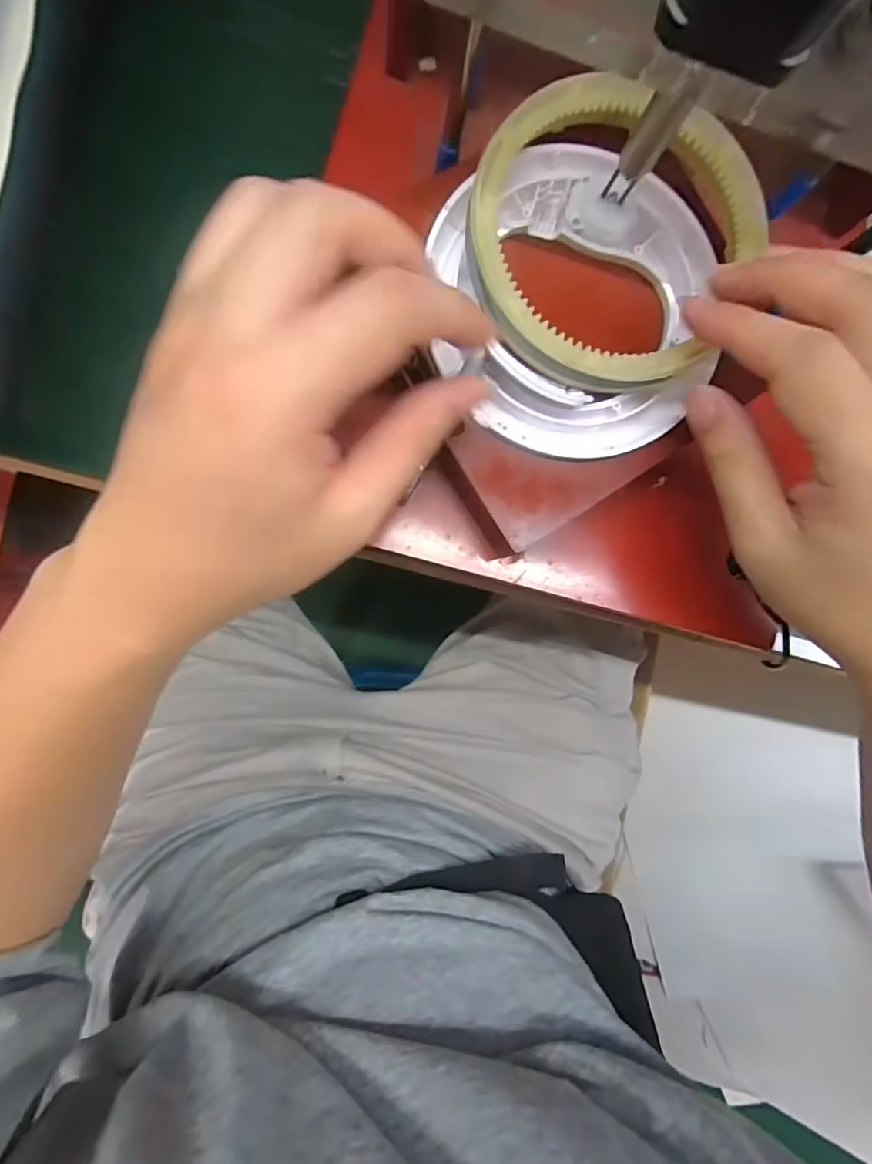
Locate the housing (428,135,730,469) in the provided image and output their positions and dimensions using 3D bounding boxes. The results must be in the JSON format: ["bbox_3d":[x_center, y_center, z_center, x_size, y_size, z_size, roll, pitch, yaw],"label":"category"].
[{"bbox_3d":[0.060,-0.121,0.239,0.121,0.021,0.131,0,88,-8],"label":"housing"}]

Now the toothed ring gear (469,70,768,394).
[{"bbox_3d":[0.070,-0.141,0.229,0.113,0.024,0.127,28,84,-6],"label":"toothed ring gear"}]

